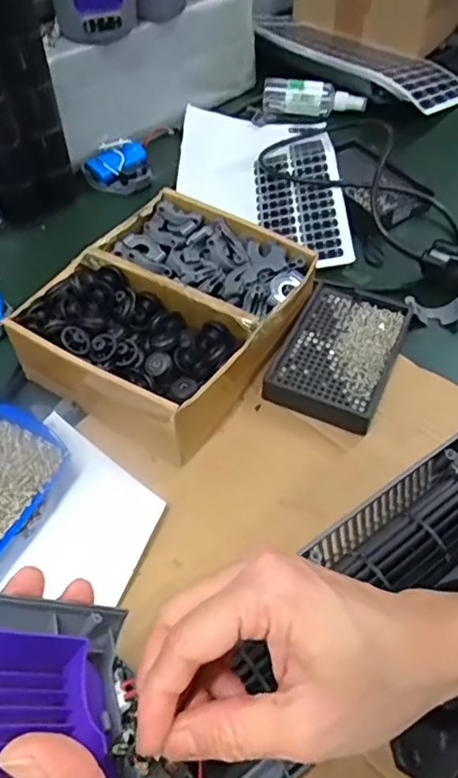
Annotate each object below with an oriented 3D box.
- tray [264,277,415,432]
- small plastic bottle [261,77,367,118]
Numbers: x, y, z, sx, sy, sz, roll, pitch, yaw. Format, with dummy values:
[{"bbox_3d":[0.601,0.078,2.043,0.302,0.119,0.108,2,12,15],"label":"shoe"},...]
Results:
[{"bbox_3d":[0.096,-0.035,0.497,0.090,0.020,0.141,21,54,15],"label":"tray"},{"bbox_3d":[0.110,-0.380,0.763,0.133,0.040,0.034,11,52,8],"label":"small plastic bottle"}]

